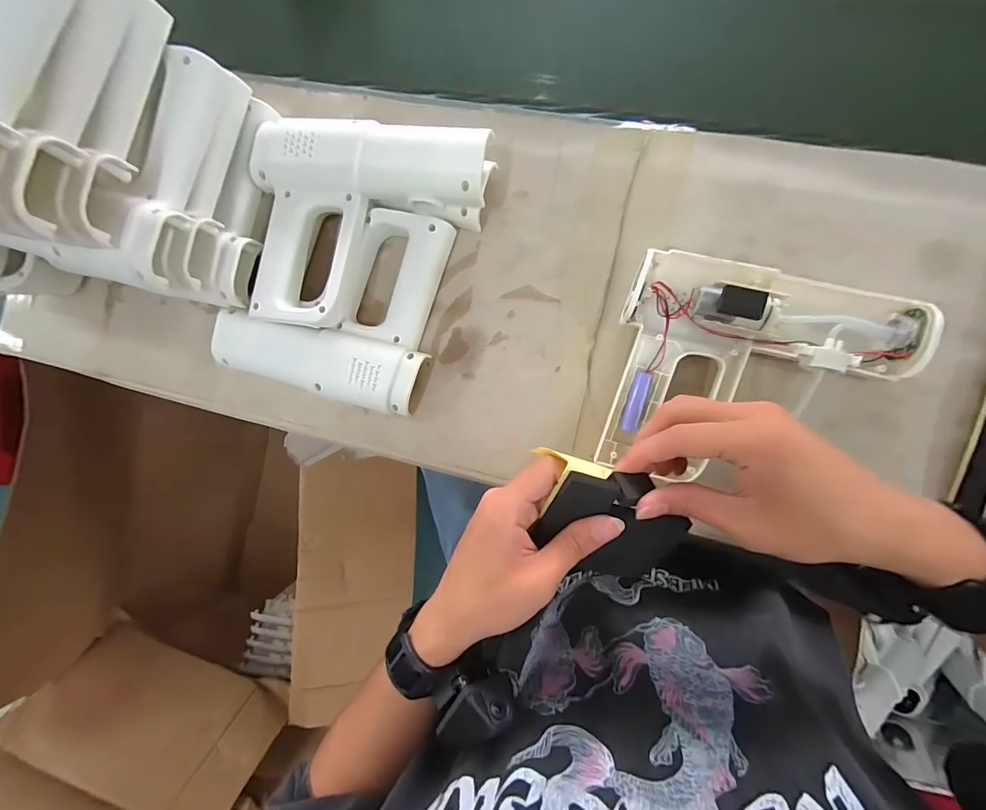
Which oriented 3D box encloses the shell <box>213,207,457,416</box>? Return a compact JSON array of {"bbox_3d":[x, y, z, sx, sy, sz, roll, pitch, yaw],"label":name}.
[{"bbox_3d":[-0.147,-0.100,0.399,0.191,0.044,0.175,15,93,9],"label":"shell"}]

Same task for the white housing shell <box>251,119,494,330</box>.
[{"bbox_3d":[-0.106,-0.153,0.382,0.201,0.064,0.167,3,91,9],"label":"white housing shell"}]

